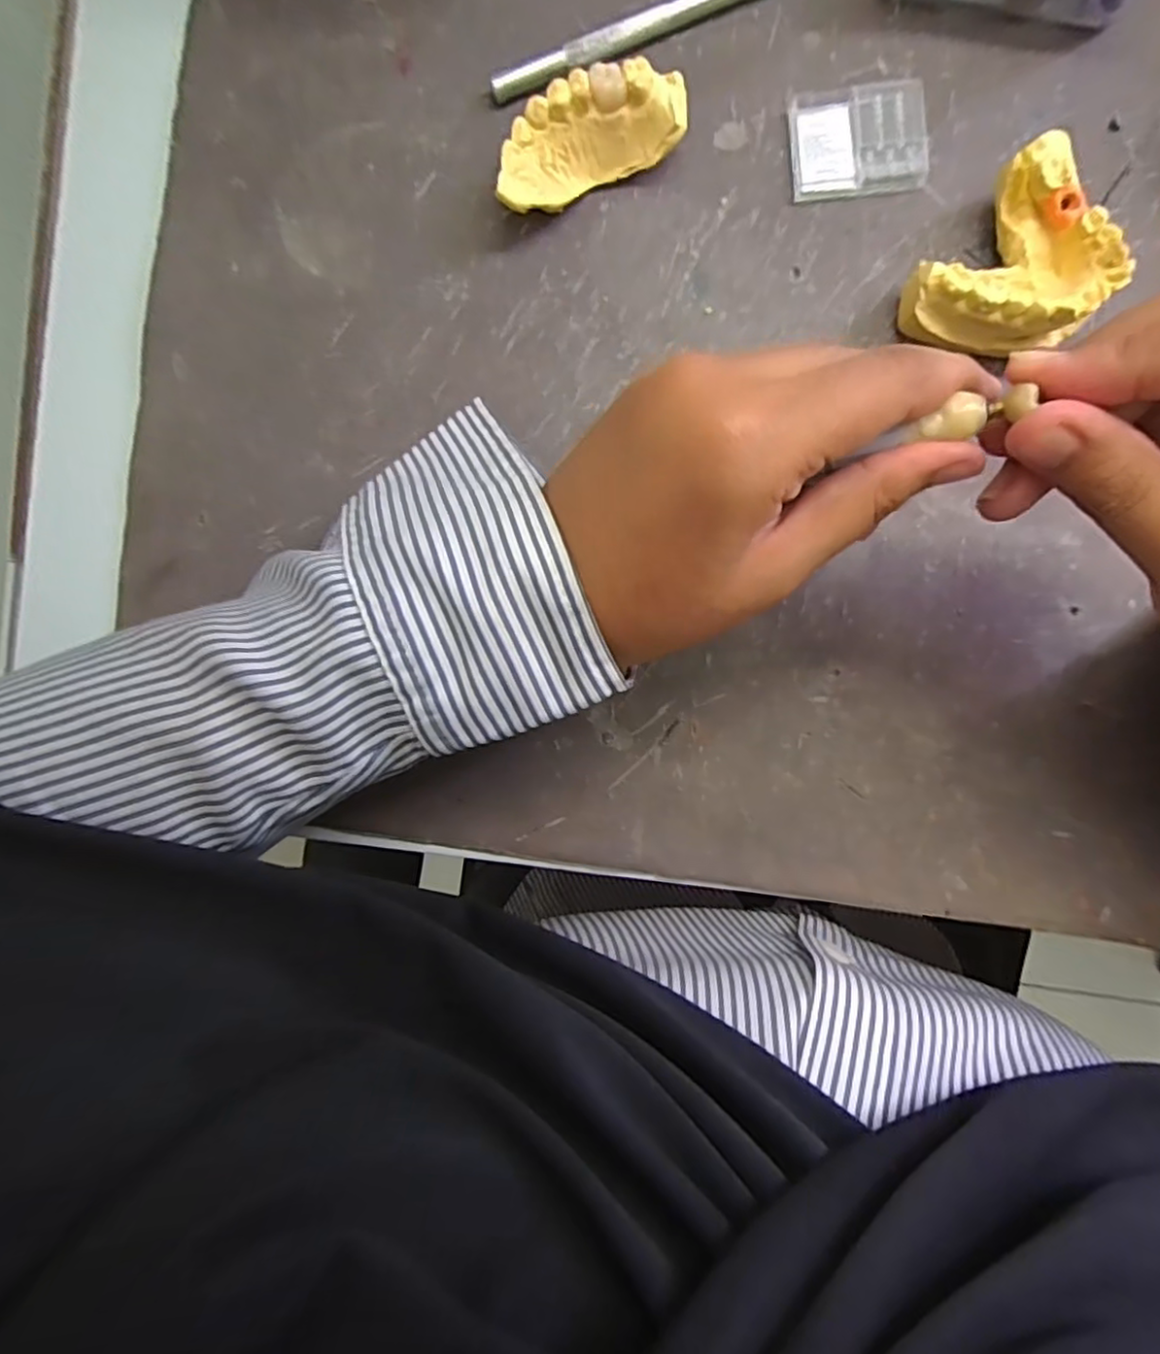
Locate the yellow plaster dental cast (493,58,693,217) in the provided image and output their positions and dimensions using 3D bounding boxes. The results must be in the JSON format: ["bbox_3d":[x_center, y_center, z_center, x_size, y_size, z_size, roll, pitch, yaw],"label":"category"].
[{"bbox_3d":[0.003,-0.186,0.224,0.068,0.026,0.026,-24,89,4],"label":"yellow plaster dental cast"}]

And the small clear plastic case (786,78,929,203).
[{"bbox_3d":[0.098,-0.189,0.226,0.044,0.008,0.035,-3,91,4],"label":"small clear plastic case"}]

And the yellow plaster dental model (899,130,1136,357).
[{"bbox_3d":[0.145,-0.134,0.215,0.051,0.028,0.060,40,93,2],"label":"yellow plaster dental model"}]

